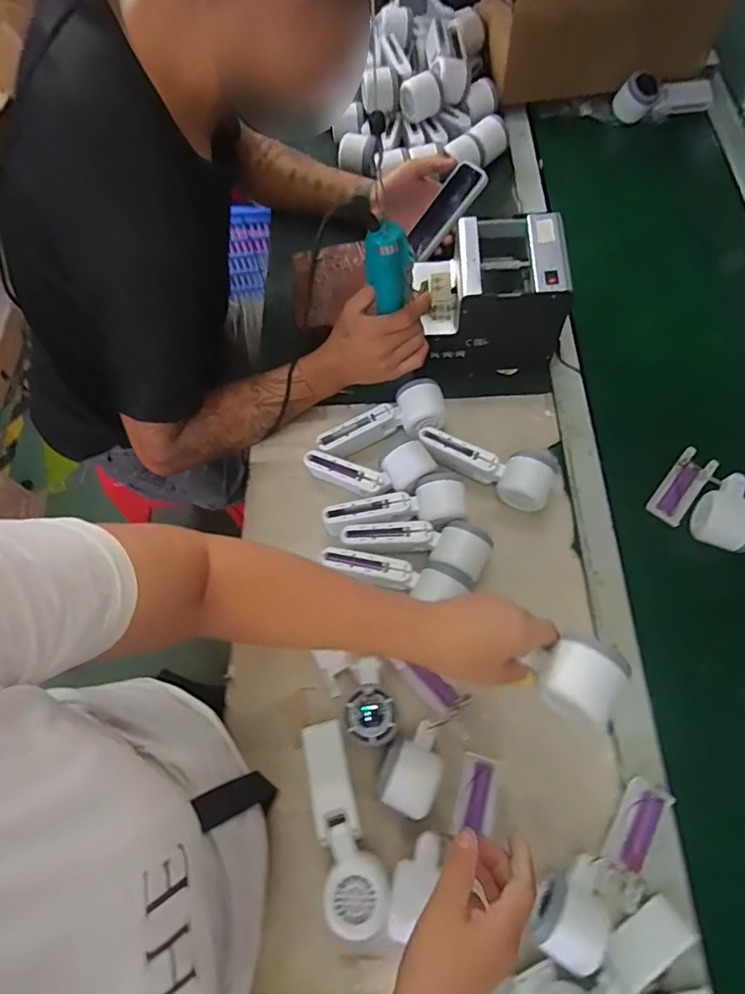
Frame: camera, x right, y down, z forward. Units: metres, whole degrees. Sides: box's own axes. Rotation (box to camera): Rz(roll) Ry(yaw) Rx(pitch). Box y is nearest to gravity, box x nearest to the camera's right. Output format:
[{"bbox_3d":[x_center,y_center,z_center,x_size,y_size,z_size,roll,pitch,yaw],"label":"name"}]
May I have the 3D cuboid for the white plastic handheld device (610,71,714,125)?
[{"bbox_3d":[0.503,-0.679,0.901,0.176,0.071,0.059,-16,67,-4],"label":"white plastic handheld device"}]

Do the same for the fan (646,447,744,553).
[{"bbox_3d":[0.397,0.002,0.608,0.106,0.051,0.098,38,73,17],"label":"fan"}]

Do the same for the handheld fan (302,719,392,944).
[{"bbox_3d":[-0.027,0.305,0.500,0.057,0.038,0.174,-15,67,-4],"label":"handheld fan"}]

